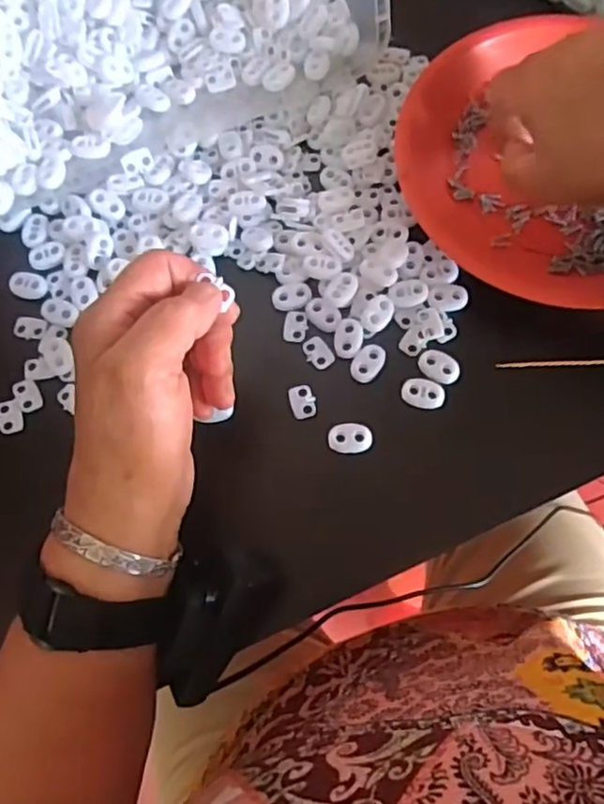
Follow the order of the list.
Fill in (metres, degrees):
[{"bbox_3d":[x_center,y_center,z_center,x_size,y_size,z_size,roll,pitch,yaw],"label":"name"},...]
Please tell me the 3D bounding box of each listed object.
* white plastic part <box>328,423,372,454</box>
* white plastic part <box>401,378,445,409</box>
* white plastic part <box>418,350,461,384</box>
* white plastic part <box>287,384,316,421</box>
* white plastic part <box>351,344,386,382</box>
[{"bbox_3d":[0.026,0.019,0.345,0.023,0.005,0.016,-2,71,1],"label":"white plastic part"},{"bbox_3d":[0.066,-0.004,0.353,0.023,0.007,0.016,20,73,8],"label":"white plastic part"},{"bbox_3d":[0.075,-0.020,0.353,0.023,0.004,0.016,30,75,11],"label":"white plastic part"},{"bbox_3d":[0.000,0.000,0.355,0.014,0.004,0.019,-13,71,-2],"label":"white plastic part"},{"bbox_3d":[0.037,-0.021,0.359,0.024,0.007,0.015,-43,75,-12],"label":"white plastic part"}]

